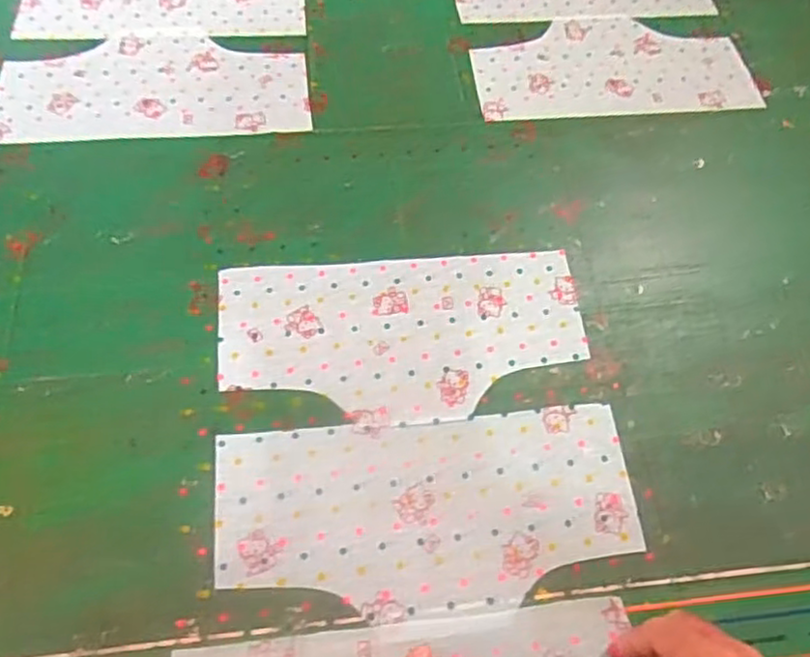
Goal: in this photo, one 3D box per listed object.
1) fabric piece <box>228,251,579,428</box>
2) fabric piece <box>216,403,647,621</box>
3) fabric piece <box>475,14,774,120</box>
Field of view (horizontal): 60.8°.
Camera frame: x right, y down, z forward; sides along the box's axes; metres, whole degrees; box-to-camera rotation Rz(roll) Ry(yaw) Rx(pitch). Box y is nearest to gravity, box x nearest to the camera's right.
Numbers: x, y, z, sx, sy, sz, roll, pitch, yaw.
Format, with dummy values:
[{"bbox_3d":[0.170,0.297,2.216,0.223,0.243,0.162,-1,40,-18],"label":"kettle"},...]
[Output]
[{"bbox_3d":[0.000,0.005,0.612,0.318,0.004,0.162,-4,60,-6],"label":"fabric piece"},{"bbox_3d":[0.020,0.140,0.535,0.319,0.004,0.146,-4,60,-6],"label":"fabric piece"},{"bbox_3d":[0.240,-0.311,0.810,0.320,0.004,0.157,-5,60,-6],"label":"fabric piece"}]

